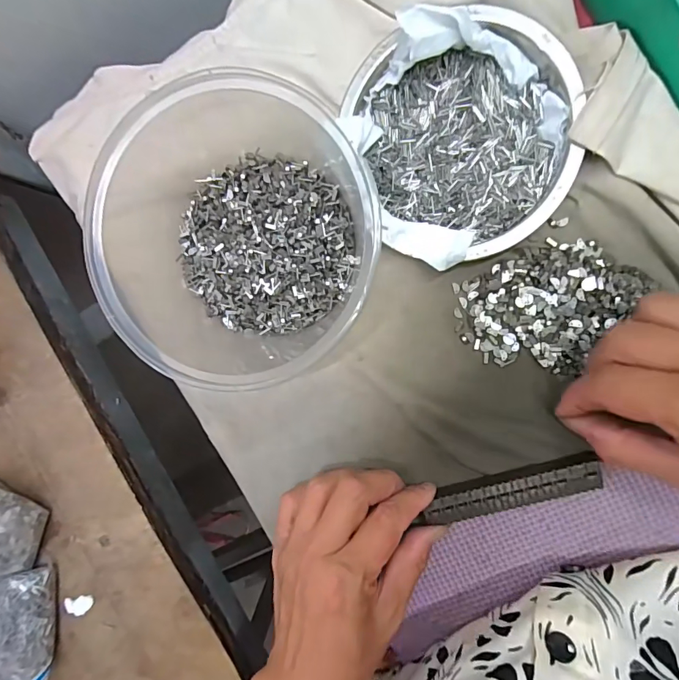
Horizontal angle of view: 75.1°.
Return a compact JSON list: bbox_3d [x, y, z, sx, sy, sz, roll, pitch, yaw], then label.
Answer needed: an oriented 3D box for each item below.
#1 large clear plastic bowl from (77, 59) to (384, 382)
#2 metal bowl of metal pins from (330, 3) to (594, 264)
[{"bbox_3d":[-0.051,-0.051,0.231,0.128,0.068,0.136,1,95,11],"label":"large clear plastic bowl"},{"bbox_3d":[0.064,-0.103,0.224,0.106,0.031,0.116,1,95,11],"label":"metal bowl of metal pins"}]

